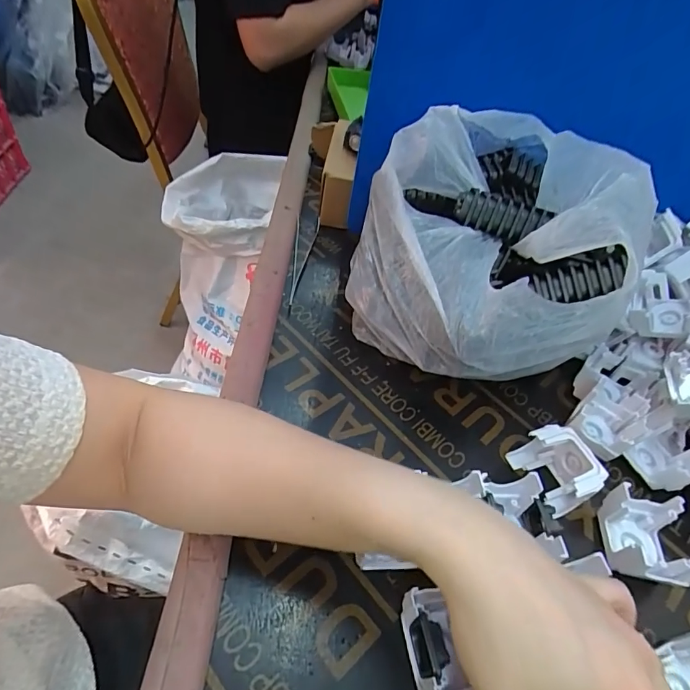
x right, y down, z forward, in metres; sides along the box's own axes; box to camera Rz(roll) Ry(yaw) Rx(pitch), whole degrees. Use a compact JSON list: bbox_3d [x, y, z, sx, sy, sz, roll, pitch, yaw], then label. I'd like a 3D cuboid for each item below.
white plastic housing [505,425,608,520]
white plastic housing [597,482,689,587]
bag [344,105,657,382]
[{"bbox_3d":[0.163,0.090,0.337,0.039,0.040,0.058,-21,53,-29],"label":"white plastic housing"},{"bbox_3d":[0.209,0.135,0.311,0.049,0.036,0.058,11,44,0],"label":"white plastic housing"},{"bbox_3d":[0.127,-0.068,0.389,0.203,0.177,0.207,-28,59,-30],"label":"bag"}]

